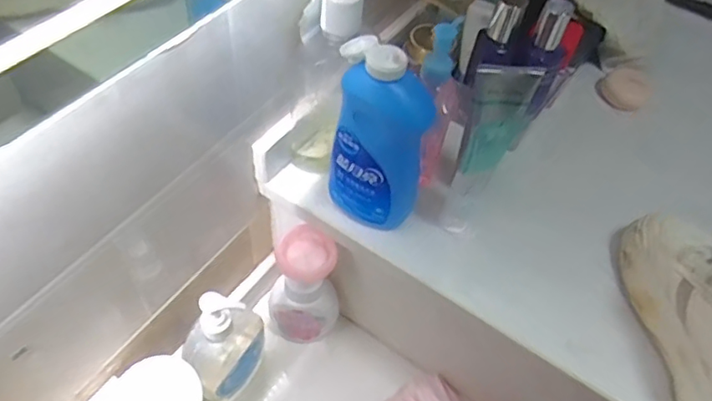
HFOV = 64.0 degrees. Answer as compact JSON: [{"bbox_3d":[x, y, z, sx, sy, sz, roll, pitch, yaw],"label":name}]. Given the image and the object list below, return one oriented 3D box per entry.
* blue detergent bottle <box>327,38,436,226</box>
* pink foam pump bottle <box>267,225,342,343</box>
[{"bbox_3d":[0.022,-0.052,0.519,0.088,0.188,0.054,29,56,17],"label":"blue detergent bottle"},{"bbox_3d":[-0.058,0.105,0.667,0.074,0.162,0.066,-34,63,-27],"label":"pink foam pump bottle"}]

